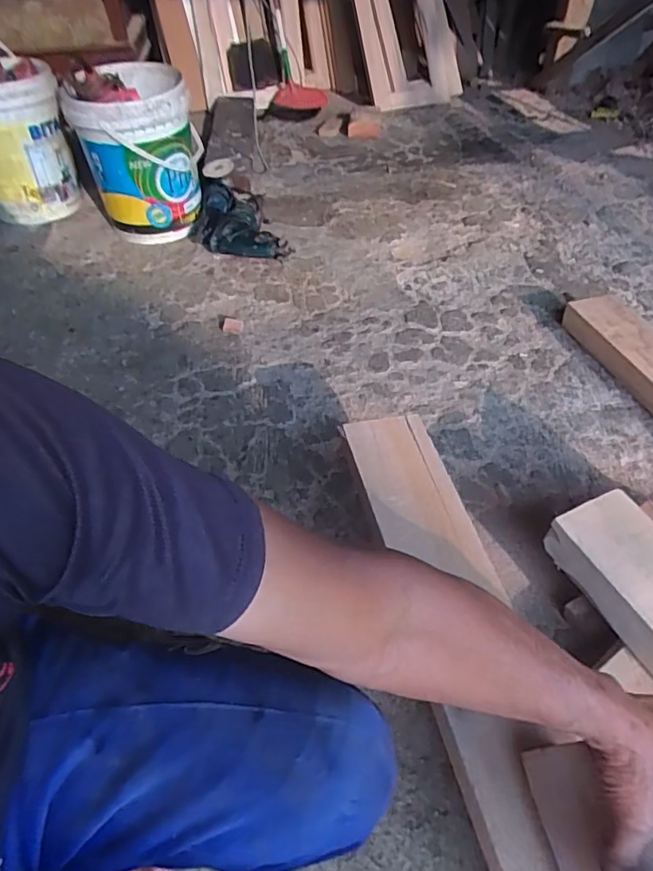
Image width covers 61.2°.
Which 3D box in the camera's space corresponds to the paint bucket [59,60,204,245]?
[{"bbox_3d":[-0.494,-0.754,1.509,0.297,0.391,0.284,-13,47,-11],"label":"paint bucket"}]

